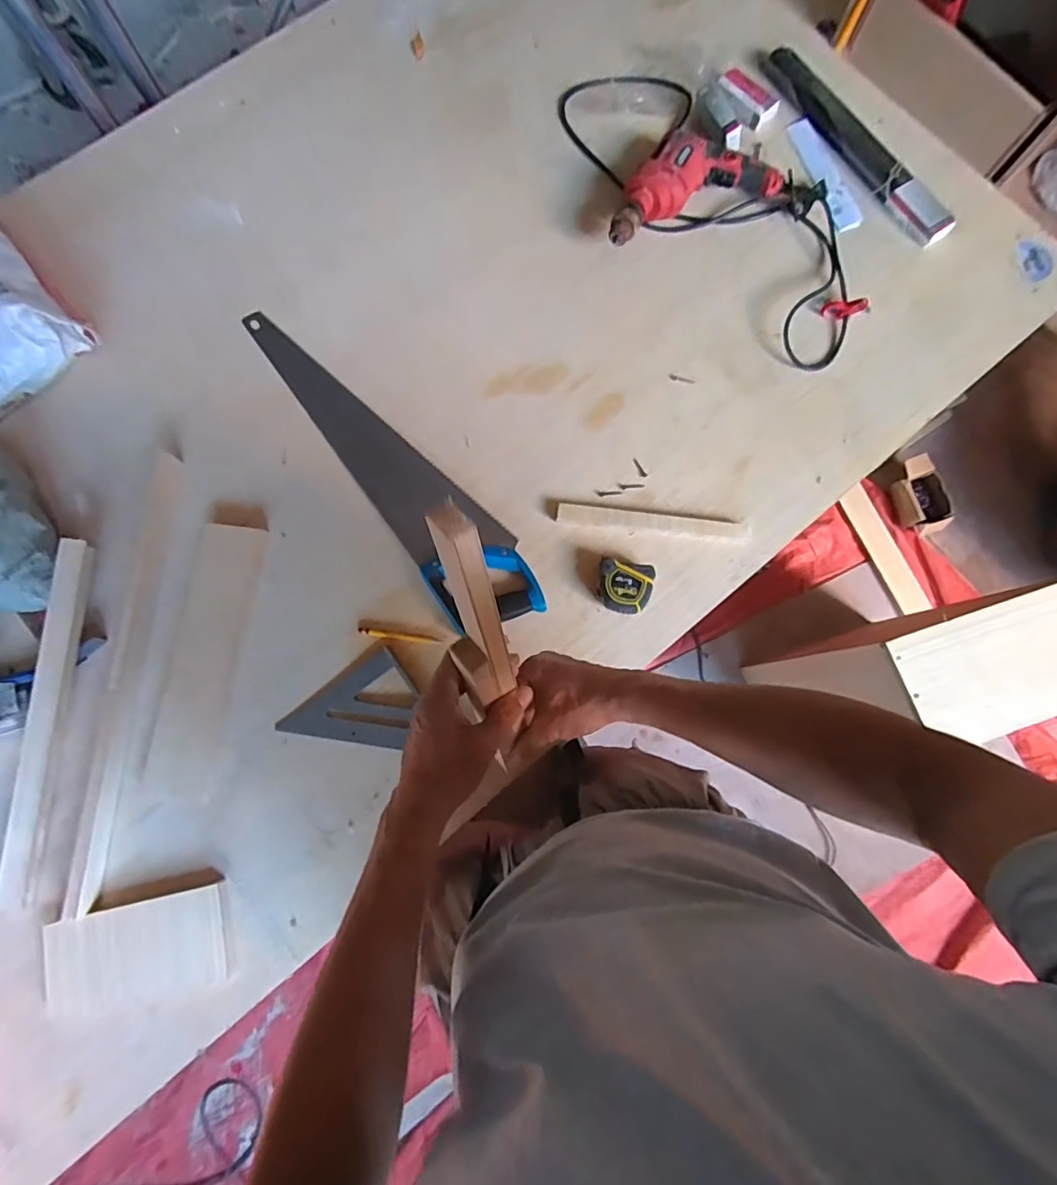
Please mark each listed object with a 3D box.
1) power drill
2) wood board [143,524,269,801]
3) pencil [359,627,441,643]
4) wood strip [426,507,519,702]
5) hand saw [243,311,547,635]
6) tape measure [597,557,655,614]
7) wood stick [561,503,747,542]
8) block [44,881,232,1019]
[{"bbox_3d":[0.279,-0.618,0.845,0.609,0.067,0.323,39,82,6],"label":"power drill"},{"bbox_3d":[-0.428,0.082,0.732,0.091,0.012,0.356,8,80,1],"label":"wood board"},{"bbox_3d":[-0.177,0.060,0.743,0.110,0.006,0.009,10,80,1],"label":"pencil"},{"bbox_3d":[-0.034,0.017,0.406,0.027,0.193,0.034,-18,49,-4],"label":"wood strip"},{"bbox_3d":[-0.195,-0.199,0.784,0.130,0.020,0.598,-35,82,-7],"label":"hand saw"},{"bbox_3d":[0.129,-0.007,0.741,0.071,0.036,0.066,11,80,1],"label":"tape measure"},{"bbox_3d":[0.178,-0.100,0.777,0.270,0.016,0.027,7,80,1],"label":"wood stick"},{"bbox_3d":[-0.472,0.434,0.662,0.210,0.014,0.107,-12,80,-3],"label":"block"}]

